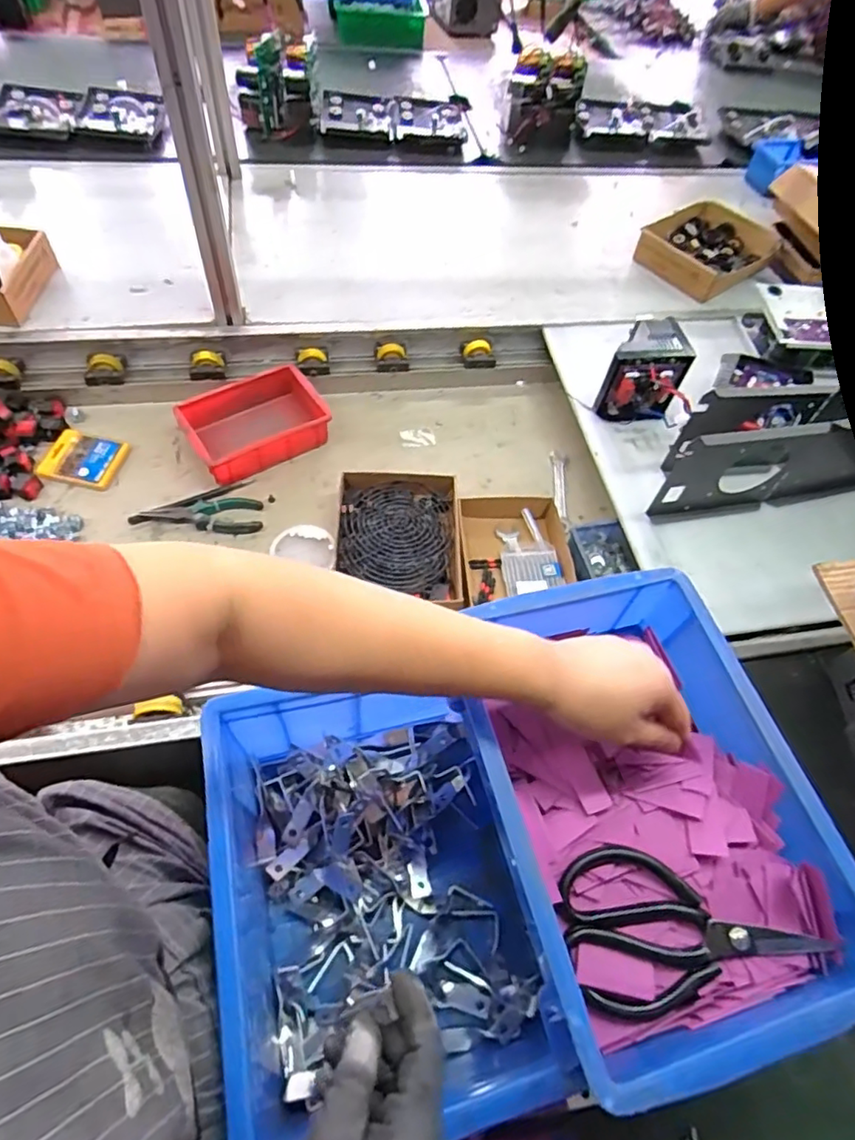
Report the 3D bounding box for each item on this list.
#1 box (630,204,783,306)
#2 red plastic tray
[{"bbox_3d":[0.537,-0.614,1.122,0.247,0.052,0.185,-32,66,-22],"label":"box"},{"bbox_3d":[-0.256,-0.221,0.884,0.202,0.054,0.143,-29,65,-20],"label":"red plastic tray"}]

